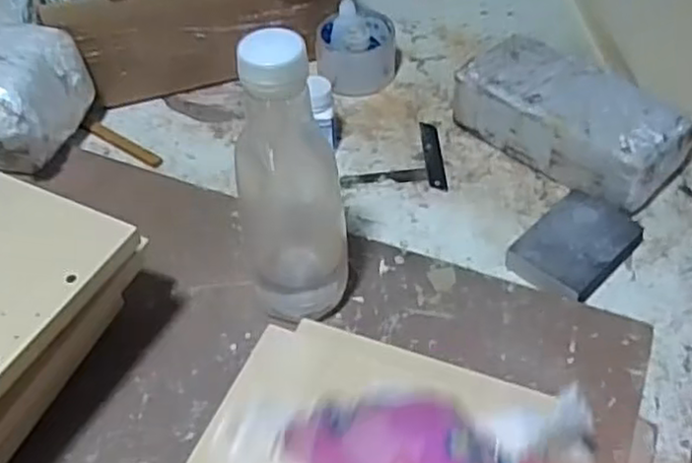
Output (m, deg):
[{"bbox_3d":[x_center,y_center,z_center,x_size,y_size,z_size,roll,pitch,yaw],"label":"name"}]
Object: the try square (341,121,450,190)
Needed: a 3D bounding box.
[{"bbox_3d":[0.048,-0.078,0.710,0.100,0.004,0.097,2,48,2],"label":"try square"}]

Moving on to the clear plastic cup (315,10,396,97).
[{"bbox_3d":[0.011,-0.193,0.767,0.083,0.056,0.078,0,48,0],"label":"clear plastic cup"}]

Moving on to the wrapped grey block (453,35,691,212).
[{"bbox_3d":[0.207,-0.103,0.669,0.102,0.071,0.204,-35,56,-27],"label":"wrapped grey block"}]

